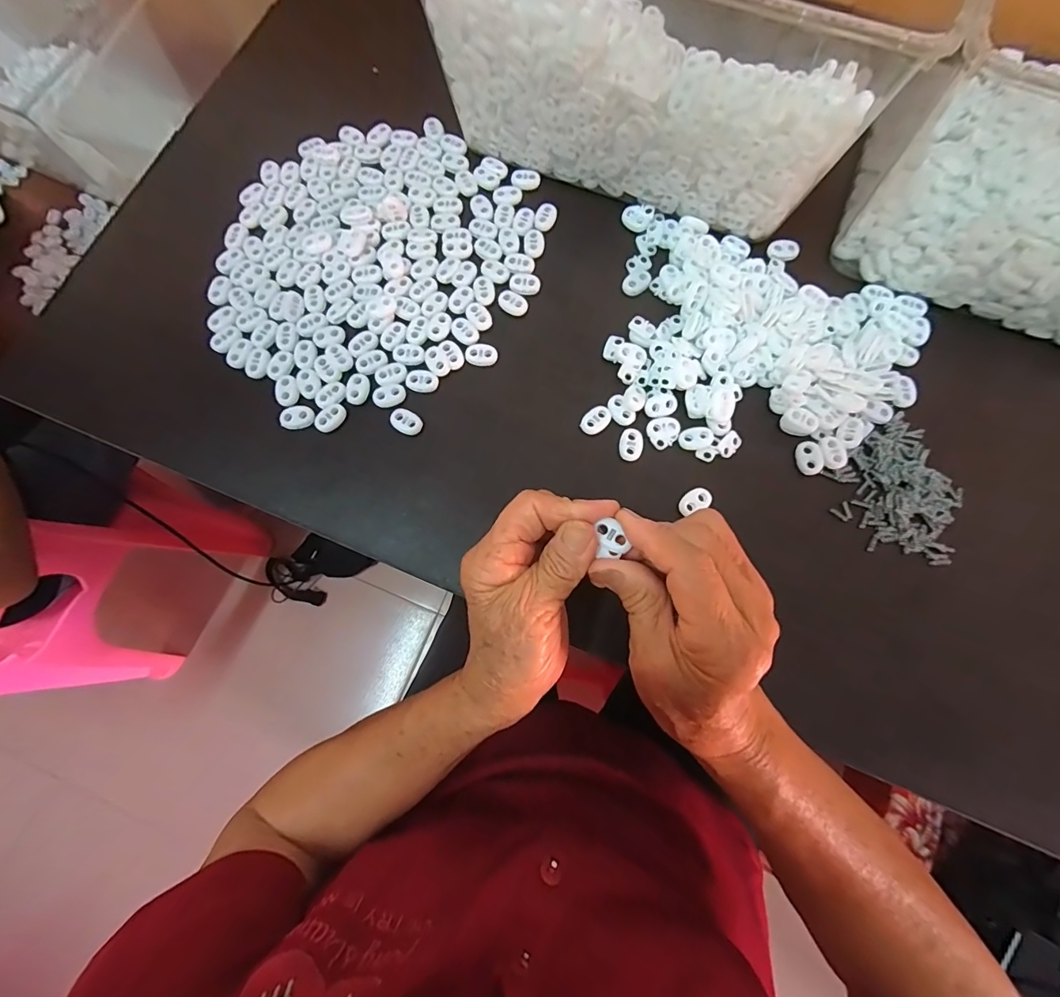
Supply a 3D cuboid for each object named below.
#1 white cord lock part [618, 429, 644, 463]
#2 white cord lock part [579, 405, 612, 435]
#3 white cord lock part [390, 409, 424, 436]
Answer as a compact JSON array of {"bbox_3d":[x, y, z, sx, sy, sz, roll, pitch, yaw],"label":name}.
[{"bbox_3d":[0.069,-0.036,0.310,0.016,0.004,0.022,11,78,2],"label":"white cord lock part"},{"bbox_3d":[0.045,-0.054,0.313,0.023,0.004,0.015,-40,81,-7],"label":"white cord lock part"},{"bbox_3d":[-0.085,-0.053,0.315,0.020,0.007,0.016,22,79,5],"label":"white cord lock part"}]

